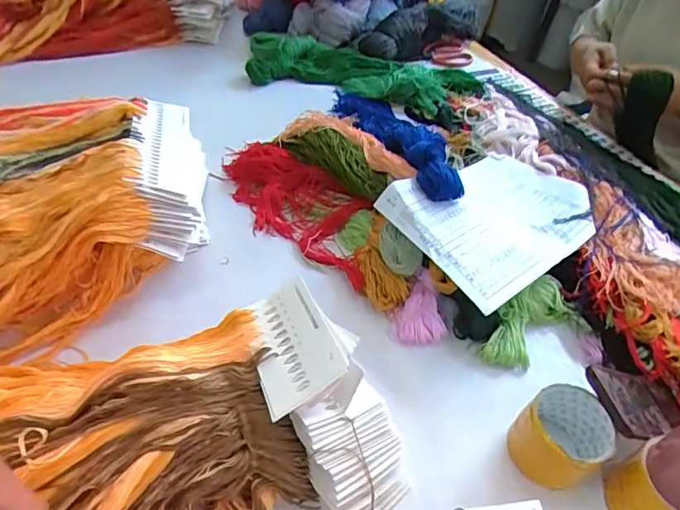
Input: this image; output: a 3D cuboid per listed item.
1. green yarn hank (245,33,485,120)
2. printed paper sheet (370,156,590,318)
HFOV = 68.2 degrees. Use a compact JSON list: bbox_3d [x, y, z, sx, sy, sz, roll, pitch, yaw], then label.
[{"bbox_3d":[0.043,-0.355,0.995,0.469,0.053,0.158,8,48,1],"label":"green yarn hank"},{"bbox_3d":[0.212,-0.057,0.670,0.280,0.027,0.199,-26,57,-34],"label":"printed paper sheet"}]

